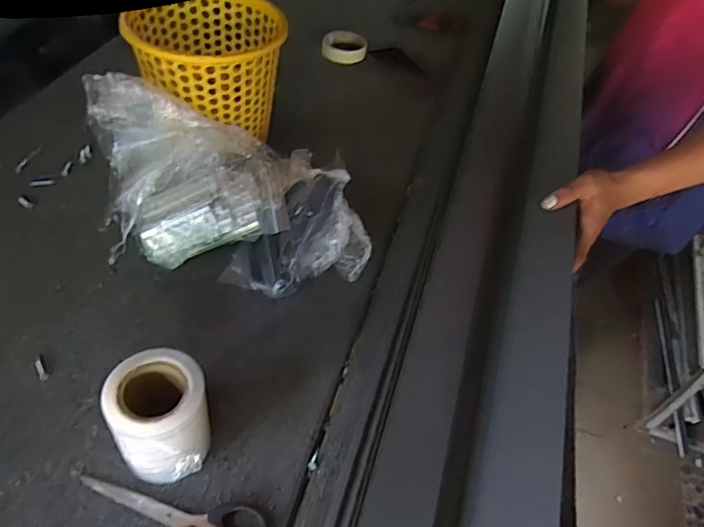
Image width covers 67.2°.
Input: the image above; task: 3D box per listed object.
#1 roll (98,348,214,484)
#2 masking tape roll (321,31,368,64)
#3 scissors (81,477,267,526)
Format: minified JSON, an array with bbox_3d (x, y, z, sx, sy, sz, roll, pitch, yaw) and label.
[{"bbox_3d":[-0.164,0.142,0.464,0.077,0.100,0.089,-8,50,-14],"label":"roll"},{"bbox_3d":[-0.014,-0.414,1.013,0.084,0.030,0.082,4,49,-4],"label":"masking tape roll"},{"bbox_3d":[-0.160,0.222,0.464,0.166,0.008,0.066,19,49,9],"label":"scissors"}]

